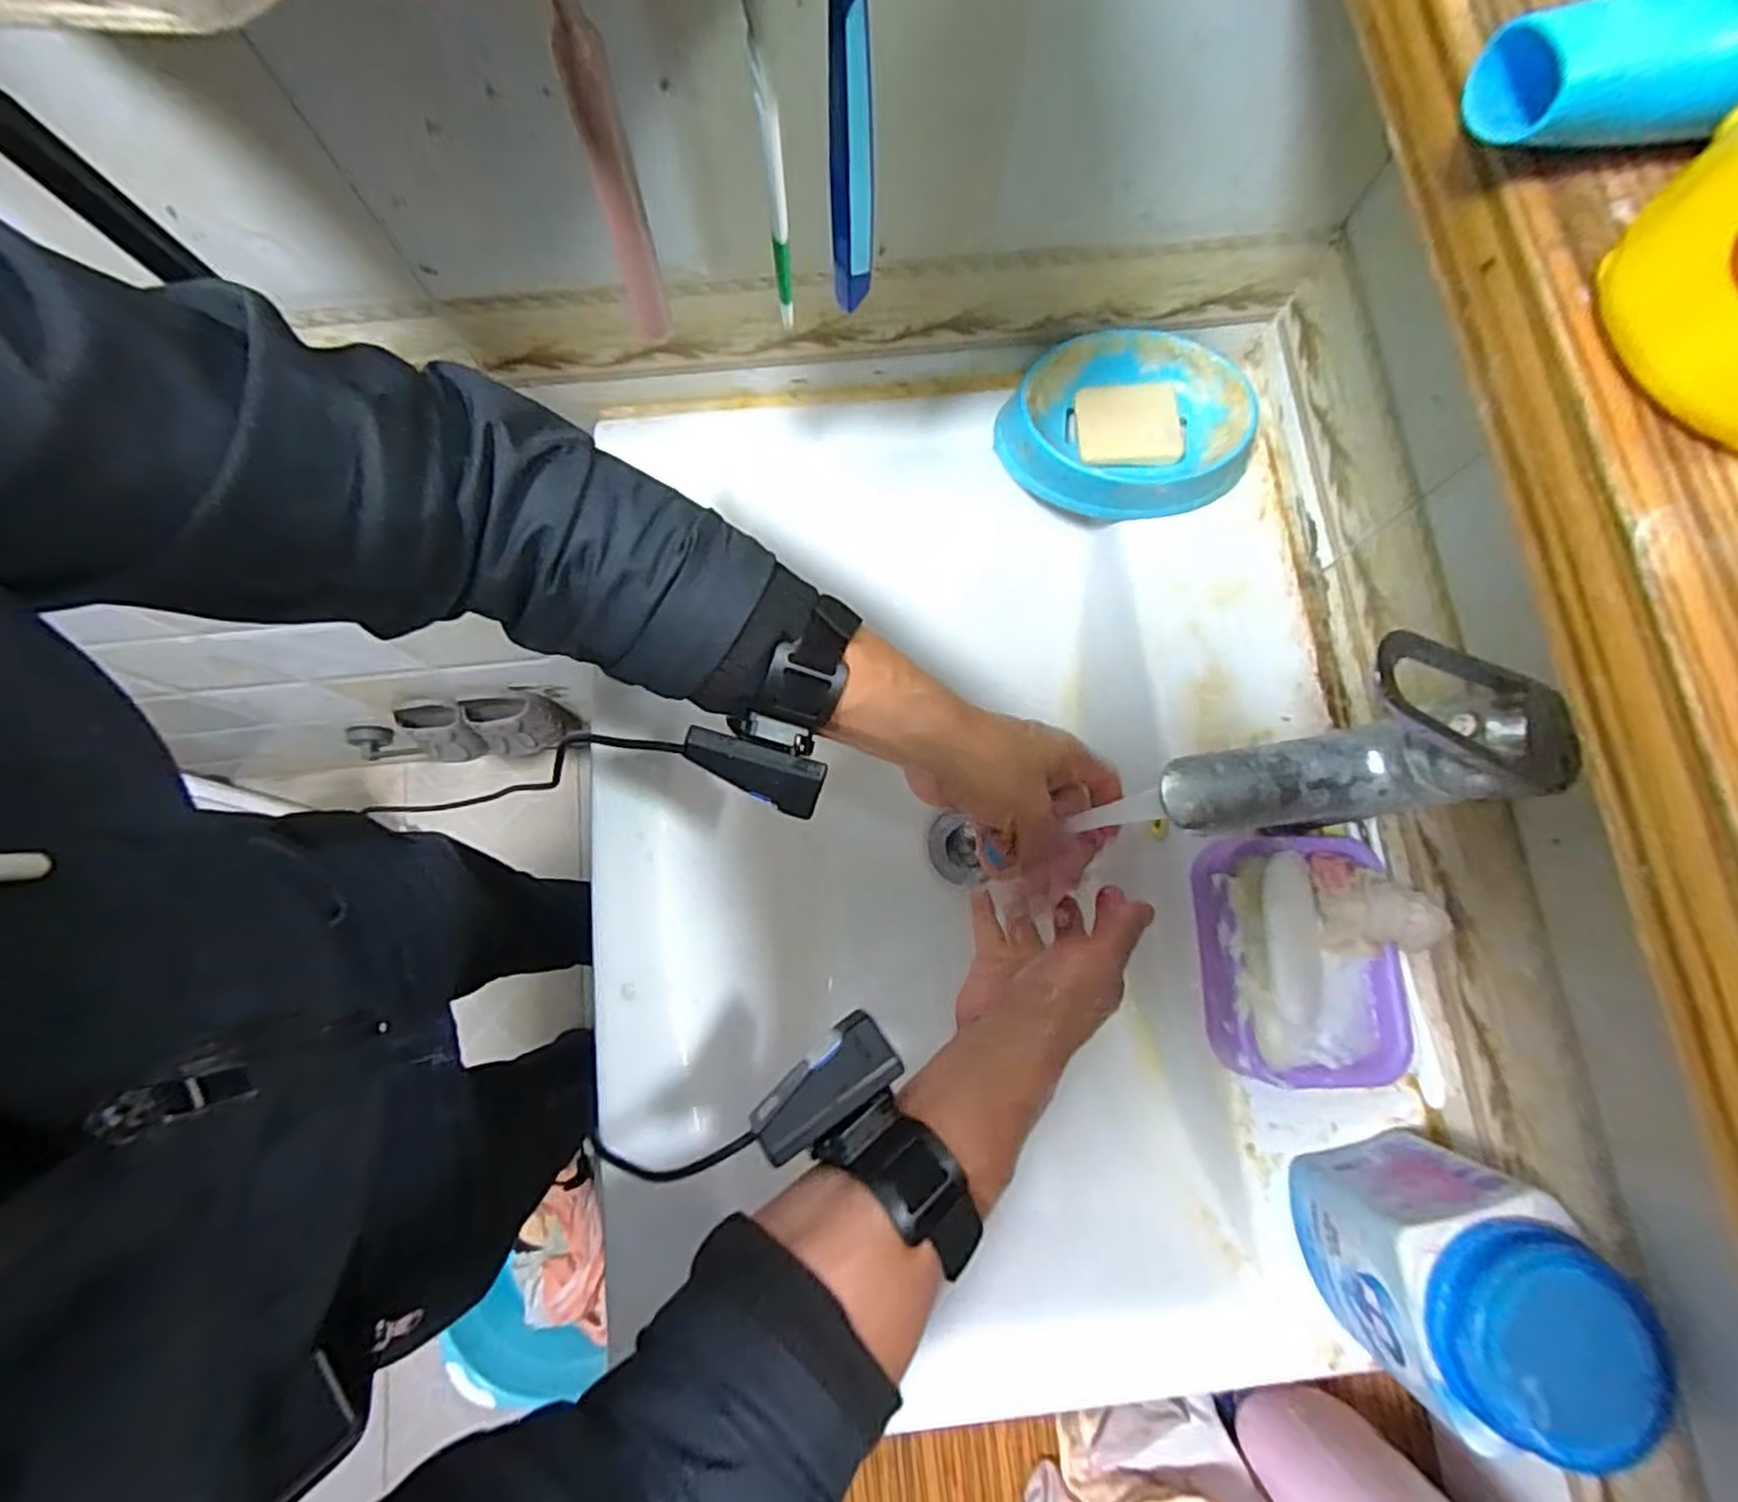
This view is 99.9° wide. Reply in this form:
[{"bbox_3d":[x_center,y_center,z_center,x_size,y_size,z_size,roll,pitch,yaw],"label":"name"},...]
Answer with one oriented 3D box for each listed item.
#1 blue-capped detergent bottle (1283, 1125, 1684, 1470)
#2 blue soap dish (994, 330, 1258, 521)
[{"bbox_3d":[0.258,0.234,0.322,0.081,0.120,0.081,-15,78,-3],"label":"blue-capped detergent bottle"},{"bbox_3d":[0.158,-0.203,0.456,0.145,0.040,0.104,-3,78,-1],"label":"blue soap dish"}]

